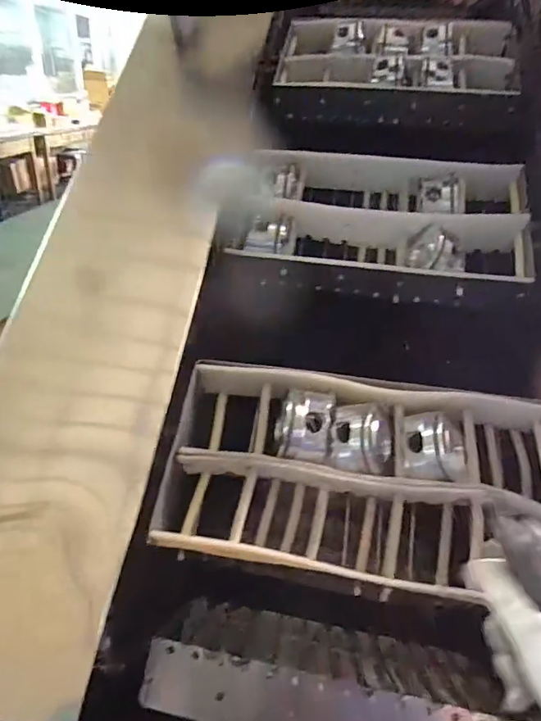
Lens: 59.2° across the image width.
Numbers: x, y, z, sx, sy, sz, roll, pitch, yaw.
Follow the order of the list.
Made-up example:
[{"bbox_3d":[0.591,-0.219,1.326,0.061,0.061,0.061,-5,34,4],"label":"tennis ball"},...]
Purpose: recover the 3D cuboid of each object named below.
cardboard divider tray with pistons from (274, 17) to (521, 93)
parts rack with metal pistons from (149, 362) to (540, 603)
[{"bbox_3d":[0.227,-0.551,0.871,0.420,0.097,0.203,4,65,14],"label":"cardboard divider tray with pistons"},{"bbox_3d":[0.104,0.129,0.545,0.425,0.111,0.222,6,63,7],"label":"parts rack with metal pistons"}]

